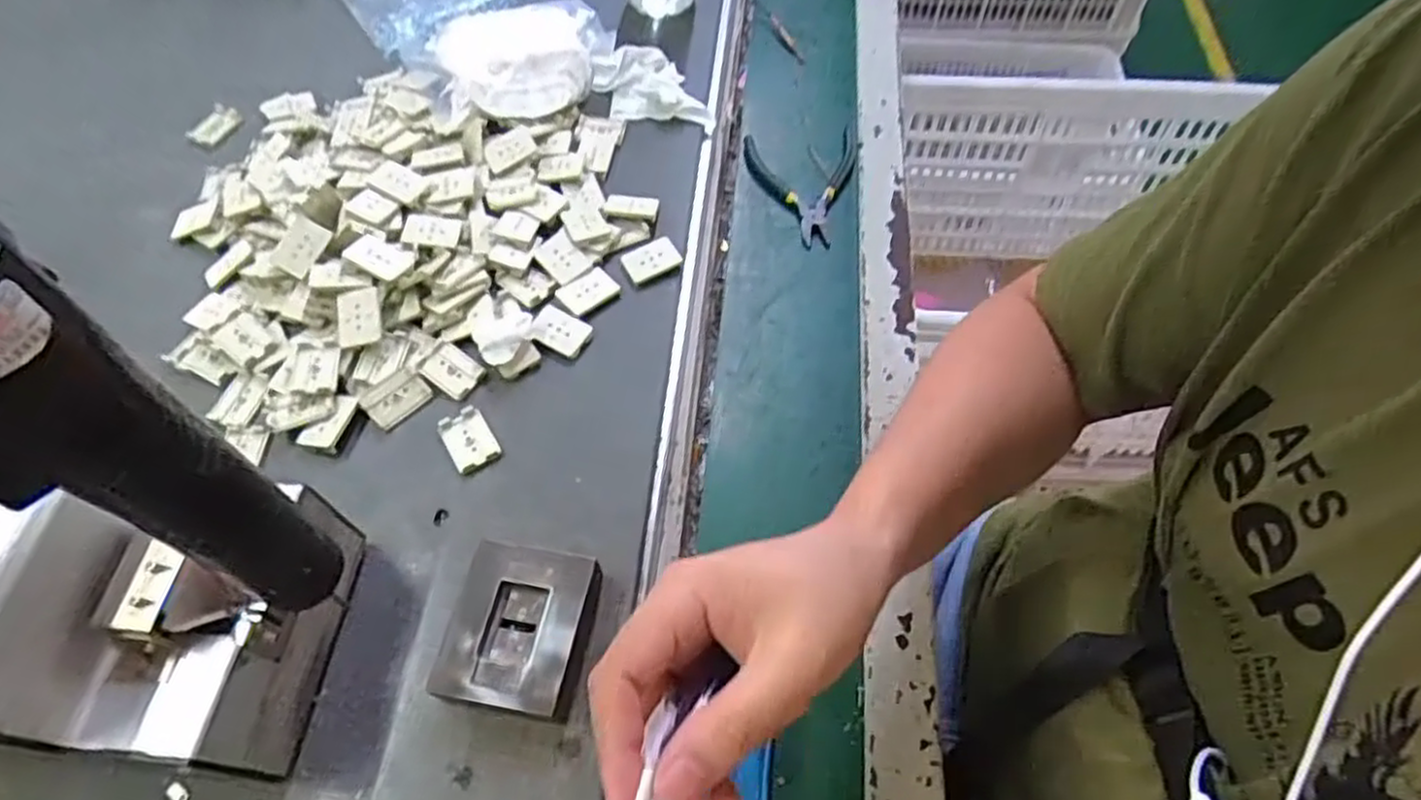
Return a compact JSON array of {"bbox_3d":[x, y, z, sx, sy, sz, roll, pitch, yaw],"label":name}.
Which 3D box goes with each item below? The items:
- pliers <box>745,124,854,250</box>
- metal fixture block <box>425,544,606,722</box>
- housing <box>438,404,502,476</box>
[{"bbox_3d":[0.079,-0.174,0.626,0.091,0.008,0.122,-4,58,-2],"label":"pliers"},{"bbox_3d":[-0.098,0.121,0.403,0.068,0.031,0.080,11,59,7],"label":"metal fixture block"},{"bbox_3d":[-0.148,0.024,0.471,0.027,0.004,0.042,-29,62,-17],"label":"housing"}]

